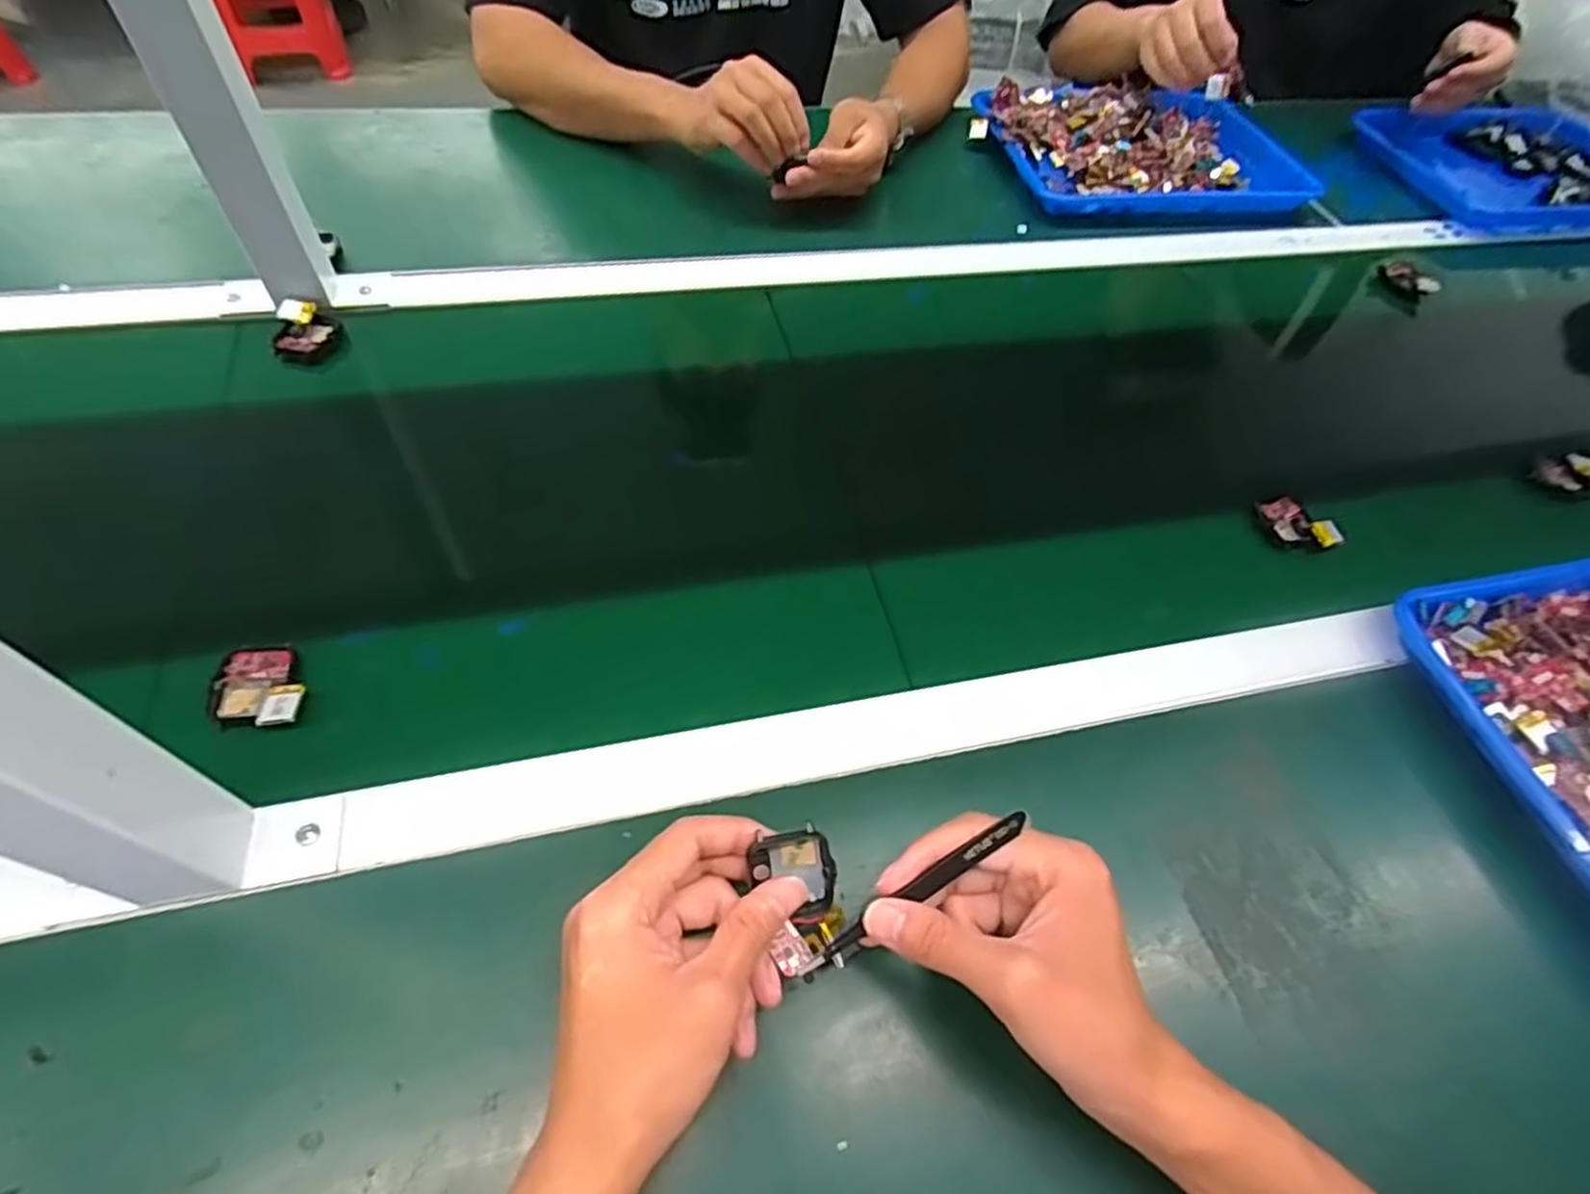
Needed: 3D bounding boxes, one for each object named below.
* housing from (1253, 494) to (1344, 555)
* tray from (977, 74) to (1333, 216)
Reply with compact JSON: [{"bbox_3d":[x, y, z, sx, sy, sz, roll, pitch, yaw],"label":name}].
[{"bbox_3d":[0.360,-0.053,0.539,0.034,0.020,0.051,-14,57,-14],"label":"housing"},{"bbox_3d":[0.386,-0.501,0.831,0.347,0.045,0.226,-3,55,-11],"label":"tray"}]

